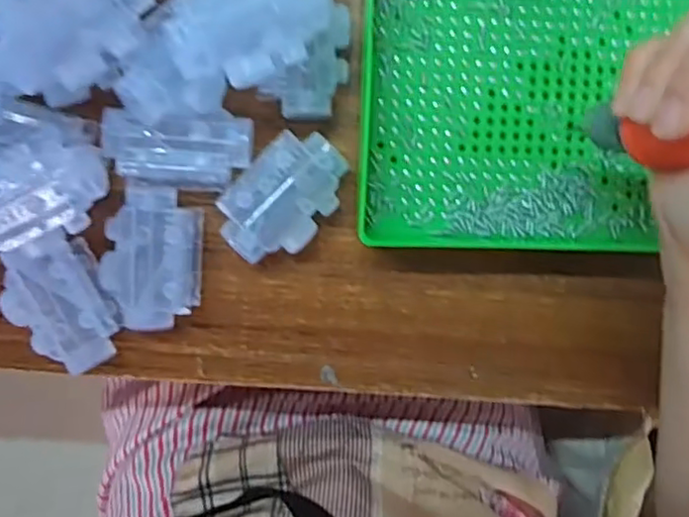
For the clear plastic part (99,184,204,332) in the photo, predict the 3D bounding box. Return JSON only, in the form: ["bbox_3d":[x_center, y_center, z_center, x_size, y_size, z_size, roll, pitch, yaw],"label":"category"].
[{"bbox_3d":[-0.096,0.001,0.318,0.045,0.030,0.070,4,97,-5],"label":"clear plastic part"}]

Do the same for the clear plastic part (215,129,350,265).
[{"bbox_3d":[-0.030,-0.030,0.321,0.045,0.024,0.068,42,92,-8],"label":"clear plastic part"}]

